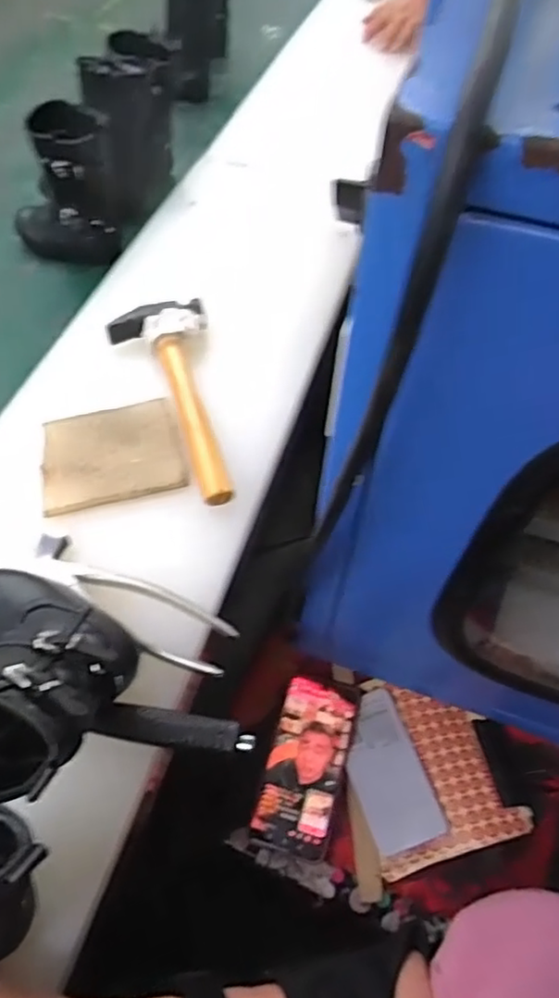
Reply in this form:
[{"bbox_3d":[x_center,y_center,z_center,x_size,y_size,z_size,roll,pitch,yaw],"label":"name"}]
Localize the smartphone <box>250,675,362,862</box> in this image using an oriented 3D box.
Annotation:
[{"bbox_3d":[0.028,0.267,0.647,0.080,0.013,0.166,11,64,10],"label":"smartphone"}]

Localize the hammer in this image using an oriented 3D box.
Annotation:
[{"bbox_3d":[-0.083,-0.093,0.572,0.090,0.027,0.233,-15,57,-14],"label":"hammer"}]

